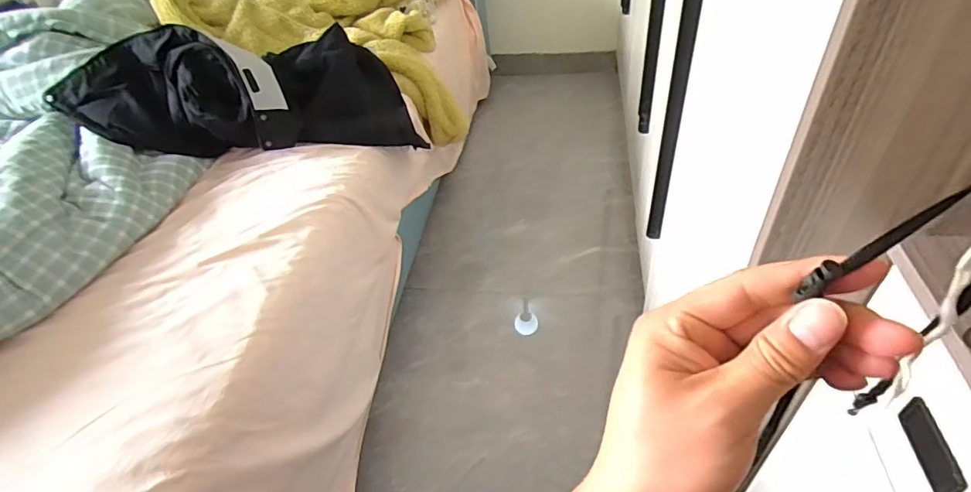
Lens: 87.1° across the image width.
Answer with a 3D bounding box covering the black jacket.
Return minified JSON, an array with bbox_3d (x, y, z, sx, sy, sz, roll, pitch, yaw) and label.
[{"bbox_3d":[-0.524,-0.338,1.105,0.705,0.220,0.249,-2,43,-12],"label":"black jacket"}]

